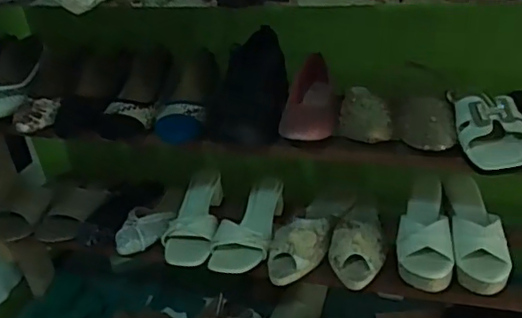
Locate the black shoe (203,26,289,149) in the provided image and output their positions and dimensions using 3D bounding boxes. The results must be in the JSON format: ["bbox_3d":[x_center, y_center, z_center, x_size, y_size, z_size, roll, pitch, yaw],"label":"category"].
[{"bbox_3d":[-0.015,-0.126,0.895,0.109,0.078,0.239,3,52,16],"label":"black shoe"}]

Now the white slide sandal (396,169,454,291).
[{"bbox_3d":[0.270,0.113,0.943,0.081,0.062,0.229,4,32,17],"label":"white slide sandal"}]

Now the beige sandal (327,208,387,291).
[{"bbox_3d":[0.163,0.121,0.974,0.089,0.063,0.218,0,31,12],"label":"beige sandal"}]

